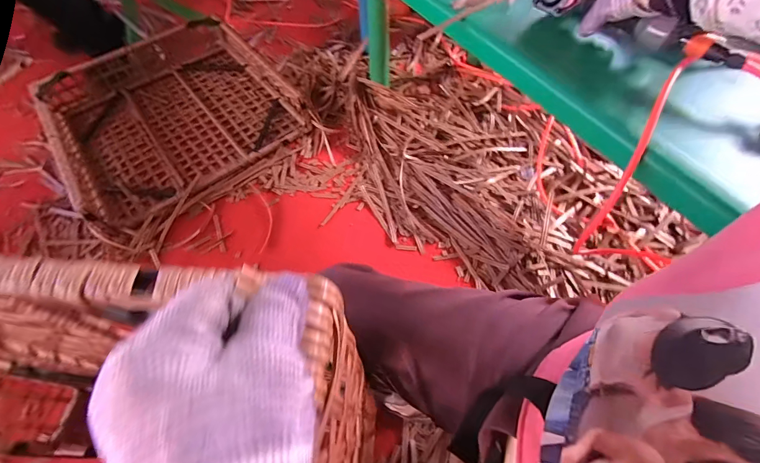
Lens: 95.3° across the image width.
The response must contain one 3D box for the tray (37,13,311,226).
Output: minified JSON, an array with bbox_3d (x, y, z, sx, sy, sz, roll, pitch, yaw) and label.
[{"bbox_3d":[-0.675,-0.403,1.121,0.664,0.129,0.705,-36,65,-17],"label":"tray"}]

